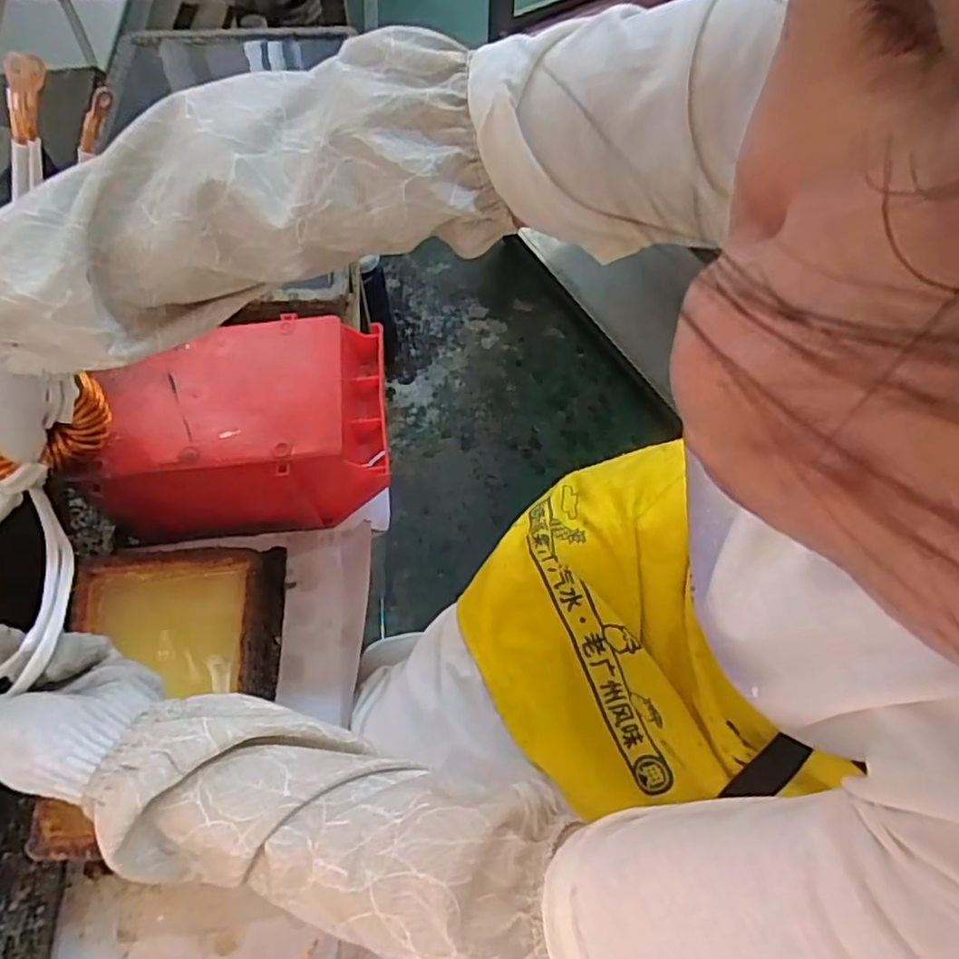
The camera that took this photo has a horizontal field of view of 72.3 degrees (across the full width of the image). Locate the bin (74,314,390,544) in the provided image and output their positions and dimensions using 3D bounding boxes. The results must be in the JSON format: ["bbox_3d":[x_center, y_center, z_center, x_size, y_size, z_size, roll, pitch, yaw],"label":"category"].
[{"bbox_3d":[-0.189,-0.044,0.554,0.225,0.110,0.148,-5,63,-3],"label":"bin"}]

